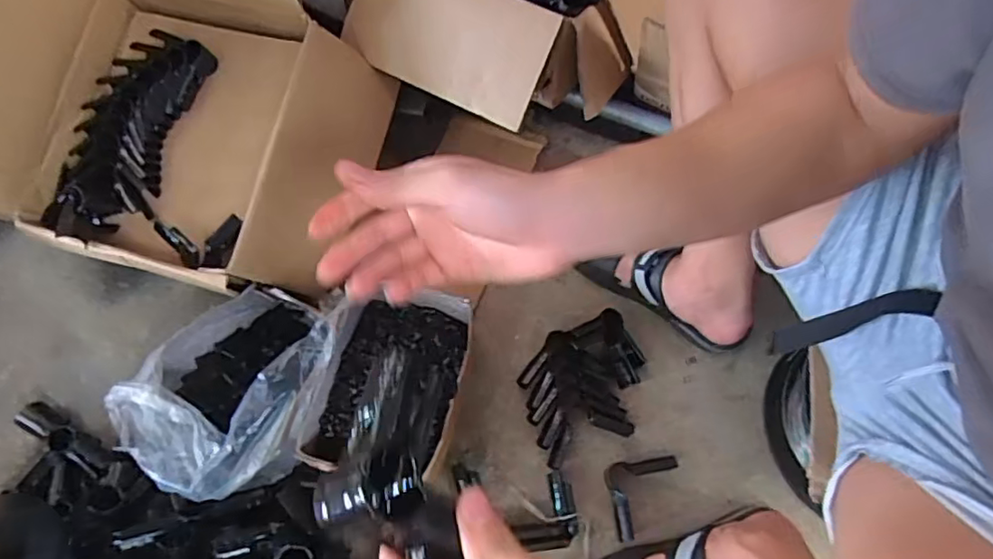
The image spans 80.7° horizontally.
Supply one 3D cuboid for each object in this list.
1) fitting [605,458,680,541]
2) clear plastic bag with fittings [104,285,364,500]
[{"bbox_3d":[0.168,0.243,0.655,0.083,0.031,0.080,-7,67,-3],"label":"fitting"},{"bbox_3d":[-0.283,0.122,0.652,0.186,0.154,0.213,20,69,8],"label":"clear plastic bag with fittings"}]

